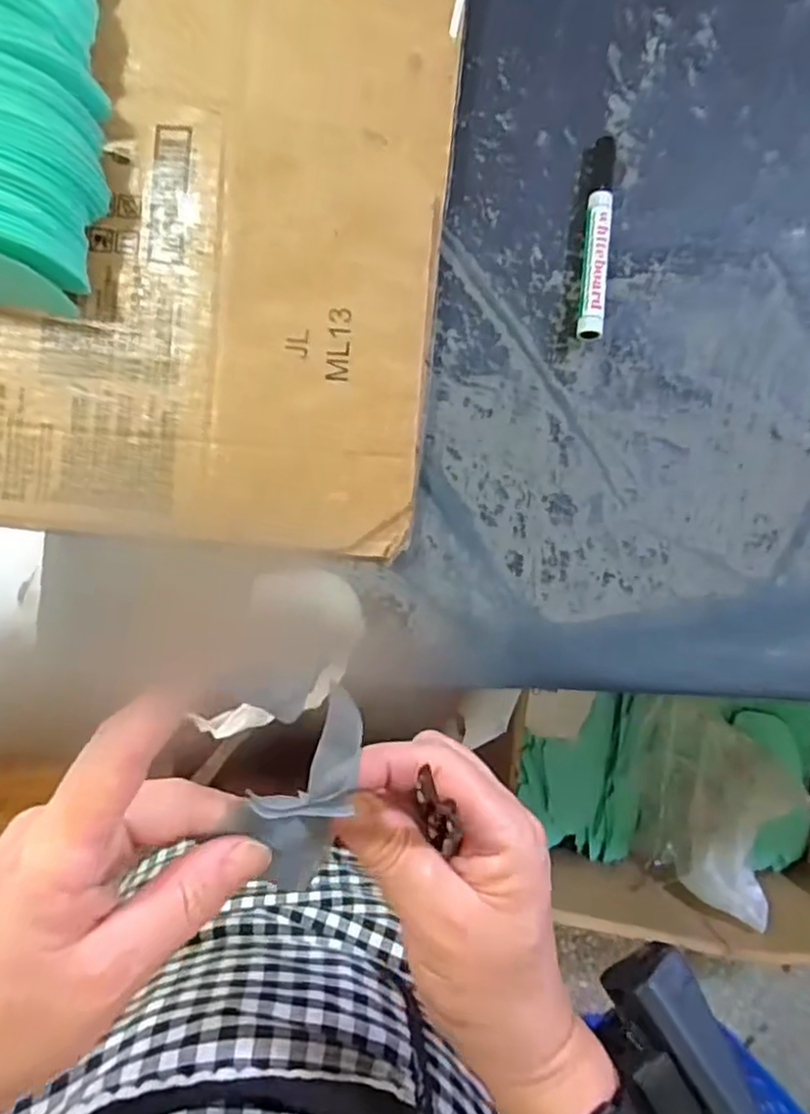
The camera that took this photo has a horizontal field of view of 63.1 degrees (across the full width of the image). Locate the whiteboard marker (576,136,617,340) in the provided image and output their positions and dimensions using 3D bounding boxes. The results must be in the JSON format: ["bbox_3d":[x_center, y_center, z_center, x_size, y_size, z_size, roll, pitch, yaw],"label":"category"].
[{"bbox_3d":[0.134,-0.223,0.459,0.018,0.019,0.142,6,88,-4],"label":"whiteboard marker"}]

